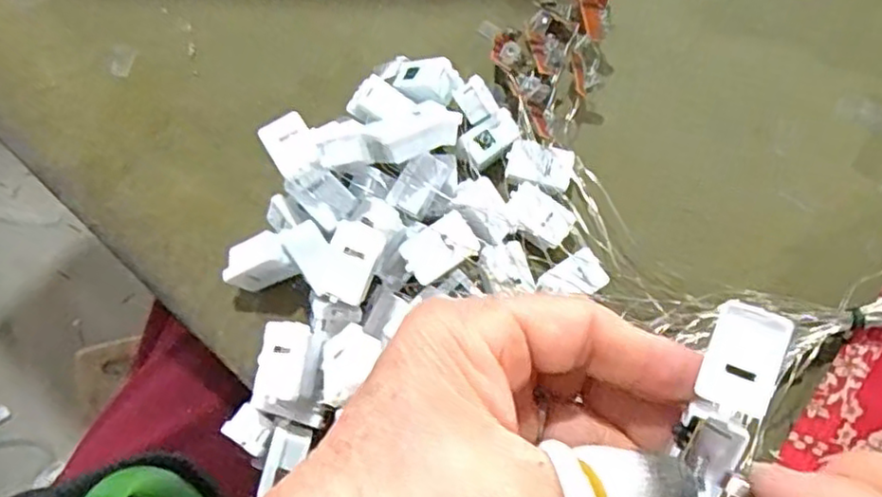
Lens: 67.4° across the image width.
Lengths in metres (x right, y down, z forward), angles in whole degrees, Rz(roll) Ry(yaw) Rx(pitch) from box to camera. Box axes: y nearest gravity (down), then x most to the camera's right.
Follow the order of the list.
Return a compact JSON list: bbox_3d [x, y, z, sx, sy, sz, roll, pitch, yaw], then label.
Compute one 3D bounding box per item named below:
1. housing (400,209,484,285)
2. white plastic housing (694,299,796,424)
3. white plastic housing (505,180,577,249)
[{"bbox_3d":[-0.001,-0.001,0.245,0.027,0.006,0.017,-31,76,-10],"label":"housing"},{"bbox_3d":[0.078,0.029,0.172,0.018,0.004,0.029,18,86,14],"label":"white plastic housing"},{"bbox_3d":[0.040,-0.014,0.269,0.027,0.007,0.019,33,75,8],"label":"white plastic housing"}]

